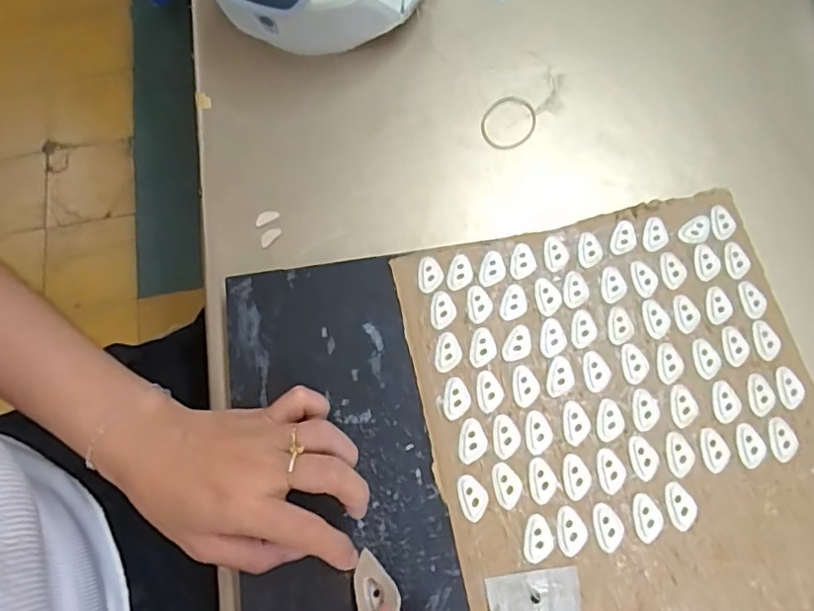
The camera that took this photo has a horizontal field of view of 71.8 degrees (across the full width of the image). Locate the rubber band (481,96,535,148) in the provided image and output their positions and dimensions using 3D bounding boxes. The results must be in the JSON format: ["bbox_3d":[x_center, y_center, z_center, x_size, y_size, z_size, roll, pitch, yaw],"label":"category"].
[{"bbox_3d":[0.081,-0.146,0.448,0.042,0.004,0.046,0,72,1],"label":"rubber band"}]

